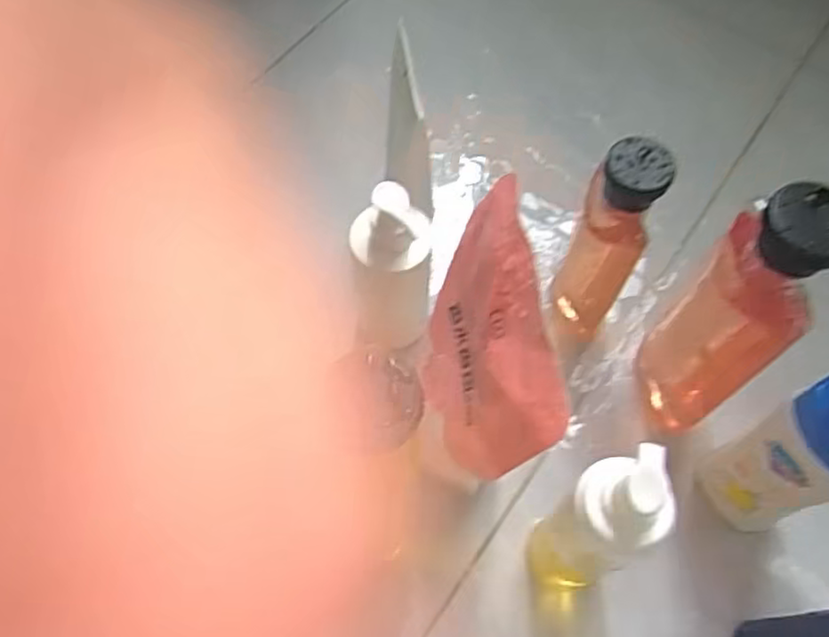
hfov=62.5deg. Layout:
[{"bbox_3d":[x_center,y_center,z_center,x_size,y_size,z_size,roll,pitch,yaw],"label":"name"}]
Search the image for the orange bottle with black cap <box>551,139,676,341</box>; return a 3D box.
[{"bbox_3d":[0.124,-0.049,0.459,0.046,0.170,0.056,18,64,8],"label":"orange bottle with black cap"}]

